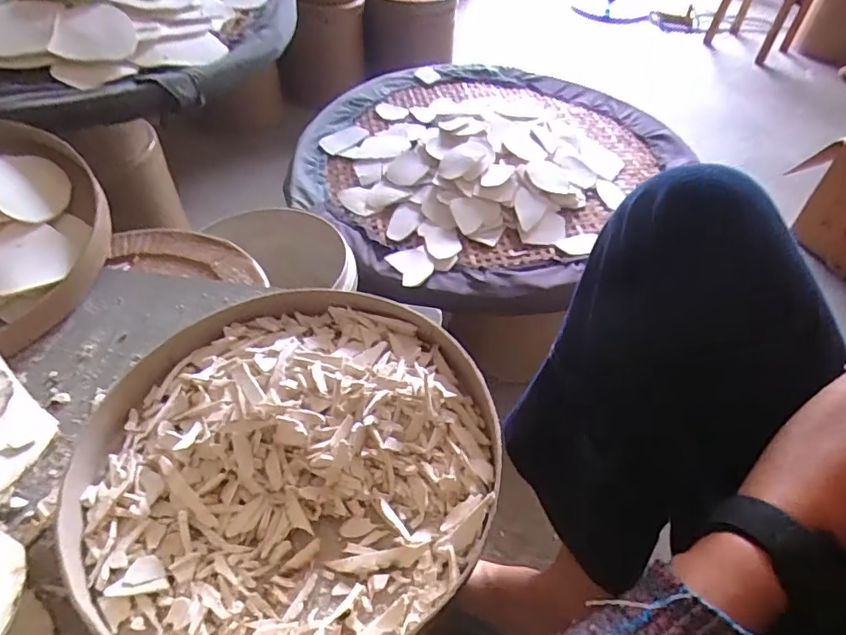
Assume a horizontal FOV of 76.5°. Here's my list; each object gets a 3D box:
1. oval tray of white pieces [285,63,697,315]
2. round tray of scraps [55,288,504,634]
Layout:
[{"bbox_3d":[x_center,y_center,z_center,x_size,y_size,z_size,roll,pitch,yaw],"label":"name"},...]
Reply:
[{"bbox_3d":[0.087,-0.316,1.050,0.702,0.120,0.675,30,53,22],"label":"oval tray of white pieces"},{"bbox_3d":[-0.099,0.097,0.401,0.294,0.042,0.290,1,48,-2],"label":"round tray of scraps"}]

